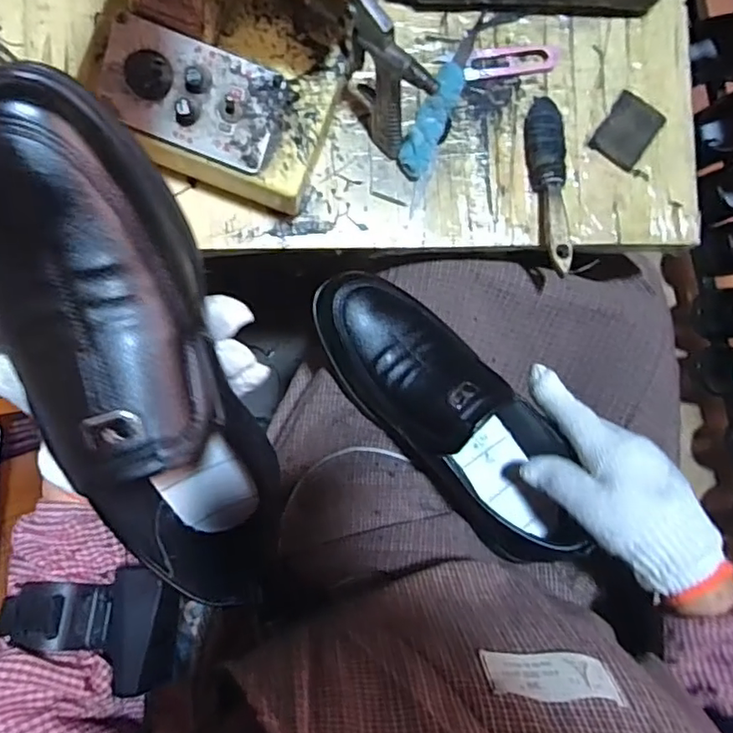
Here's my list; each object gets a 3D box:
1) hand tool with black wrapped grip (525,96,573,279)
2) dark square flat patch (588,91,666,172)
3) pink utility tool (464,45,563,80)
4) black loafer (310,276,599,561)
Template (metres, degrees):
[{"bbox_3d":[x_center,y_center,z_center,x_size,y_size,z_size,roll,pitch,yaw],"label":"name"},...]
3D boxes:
[{"bbox_3d":[0.150,-0.147,0.470,0.033,0.030,0.146,-2,92,-7],"label":"hand tool with black wrapped grip"},{"bbox_3d":[0.219,-0.196,0.486,0.043,0.008,0.055,33,88,-6],"label":"dark square flat patch"},{"bbox_3d":[0.121,-0.252,0.479,0.084,0.008,0.024,-11,93,-6],"label":"pink utility tool"},{"bbox_3d":[0.063,0.029,0.433,0.250,0.082,0.088,44,86,-6],"label":"black loafer"}]

